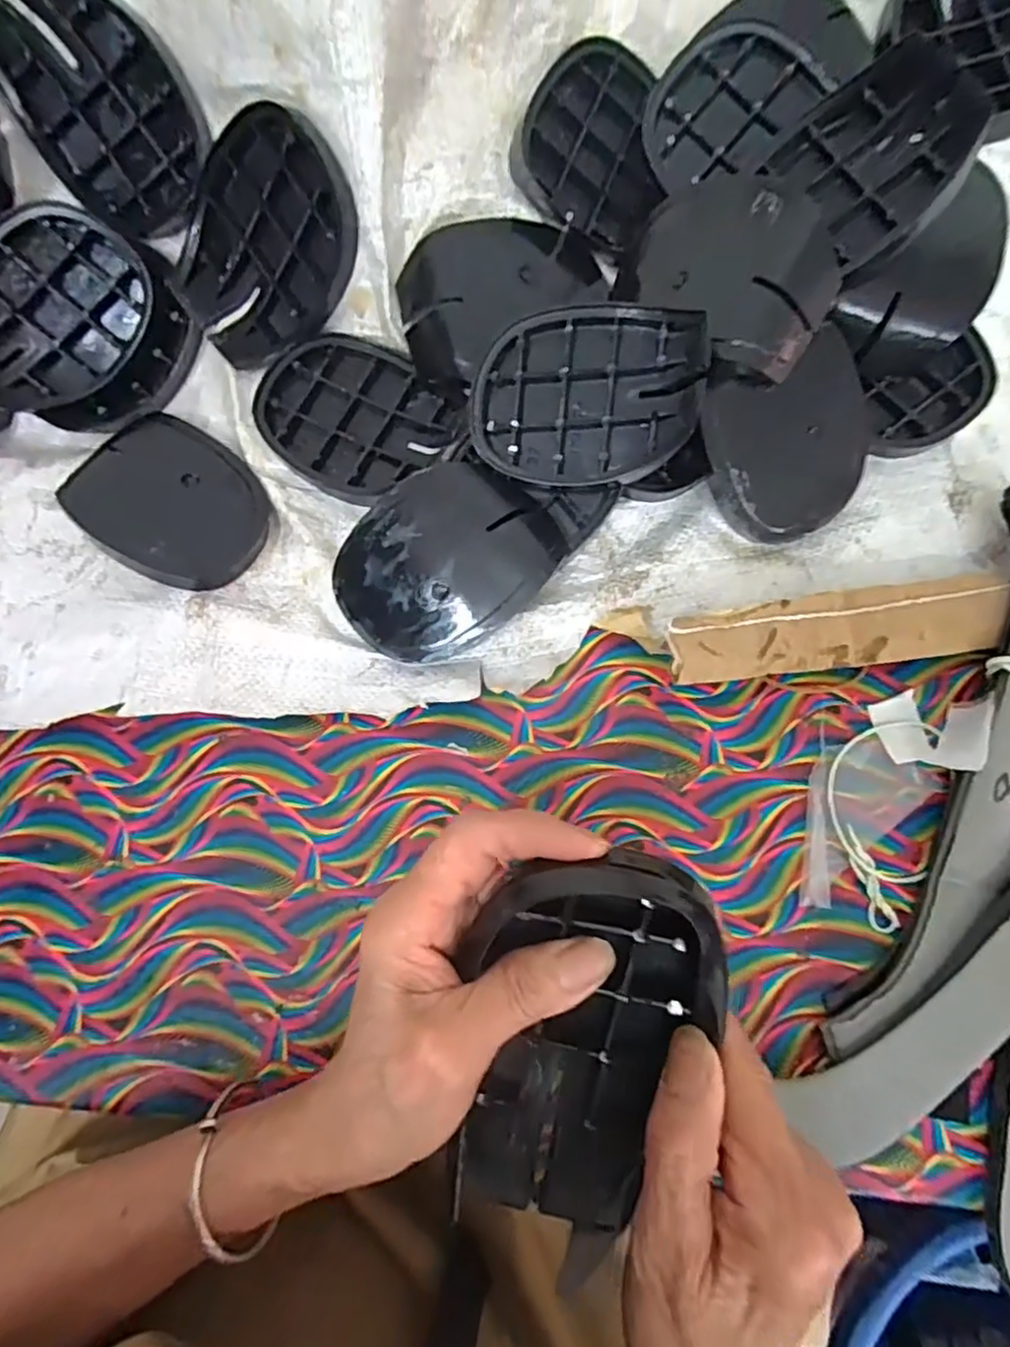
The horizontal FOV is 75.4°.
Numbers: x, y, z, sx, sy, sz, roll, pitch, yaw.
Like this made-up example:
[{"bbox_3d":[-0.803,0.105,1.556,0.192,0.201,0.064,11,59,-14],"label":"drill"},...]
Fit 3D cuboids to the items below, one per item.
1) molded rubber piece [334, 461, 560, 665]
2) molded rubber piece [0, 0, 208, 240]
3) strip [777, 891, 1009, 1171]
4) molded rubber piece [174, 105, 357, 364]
[{"bbox_3d":[-0.032,-0.058,0.350,0.113,0.039,0.090,-42,78,-9],"label":"molded rubber piece"},{"bbox_3d":[-0.217,-0.304,0.350,0.089,0.014,0.124,-22,108,17],"label":"molded rubber piece"},{"bbox_3d":[0.240,0.116,0.305,0.271,0.019,0.051,-40,78,-8],"label":"strip"},{"bbox_3d":[-0.132,-0.234,0.358,0.087,0.118,0.019,39,35,-7],"label":"molded rubber piece"}]

